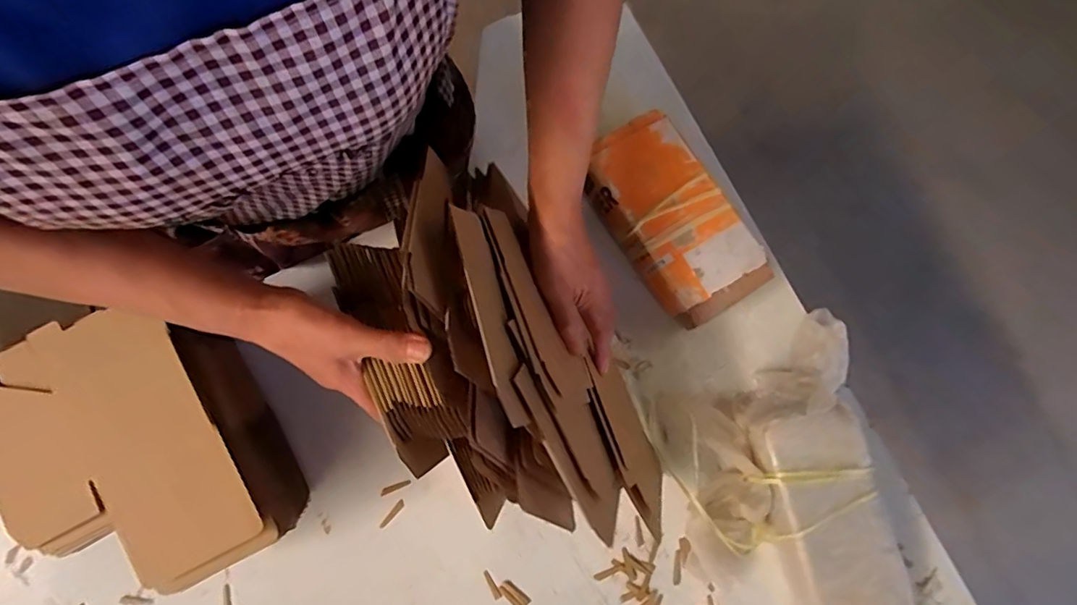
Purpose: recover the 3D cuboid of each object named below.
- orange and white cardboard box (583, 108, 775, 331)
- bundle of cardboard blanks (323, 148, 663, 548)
[{"bbox_3d":[0.154,-0.095,0.617,0.123,0.064,0.238,-35,81,-9],"label":"orange and white cardboard box"},{"bbox_3d":[-0.038,0.053,0.436,0.178,0.143,0.340,-27,80,-7],"label":"bundle of cardboard blanks"}]

